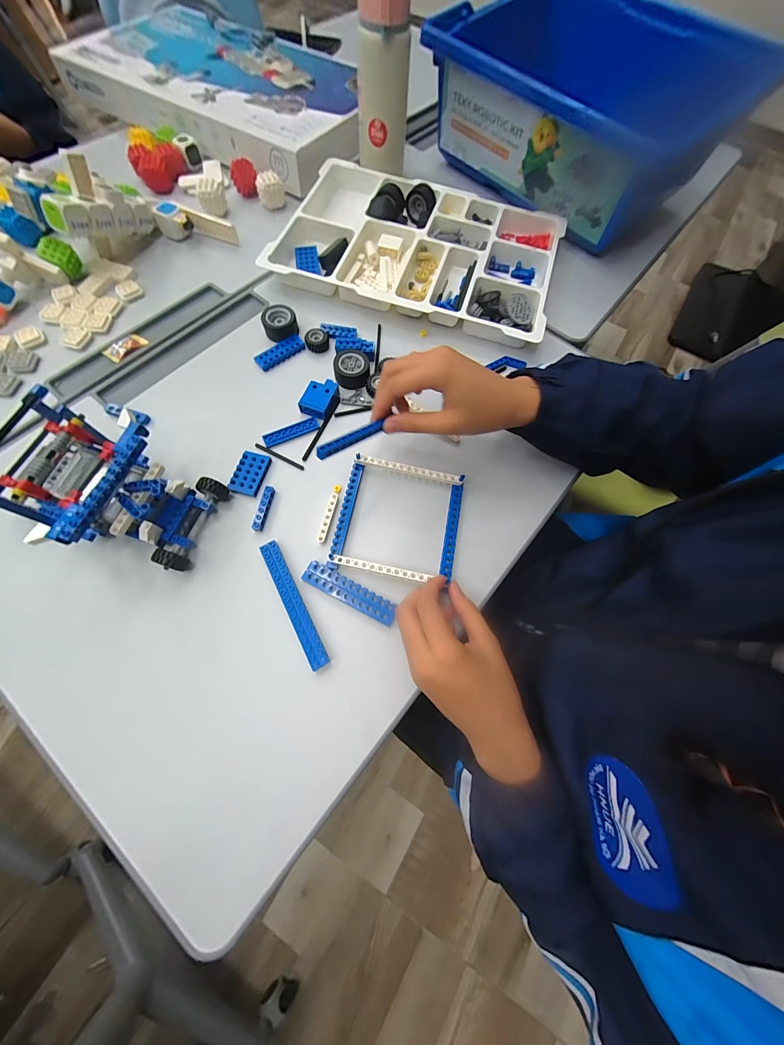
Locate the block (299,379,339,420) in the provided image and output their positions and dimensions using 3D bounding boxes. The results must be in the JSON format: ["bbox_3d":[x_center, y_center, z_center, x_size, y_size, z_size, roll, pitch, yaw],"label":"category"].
[{"bbox_3d":[-0.084,-0.145,0.387,0.033,0.014,0.044,19,69,5],"label":"block"}]

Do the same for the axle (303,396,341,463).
[{"bbox_3d":[-0.083,-0.110,0.389,0.006,0.006,0.091,22,70,6],"label":"axle"}]

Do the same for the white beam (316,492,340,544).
[{"bbox_3d":[-0.065,-0.006,0.341,0.009,0.006,0.054,13,69,2],"label":"white beam"}]

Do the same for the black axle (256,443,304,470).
[{"bbox_3d":[-0.125,-0.073,0.369,0.061,0.004,0.006,26,70,7],"label":"black axle"}]

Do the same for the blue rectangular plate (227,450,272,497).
[{"bbox_3d":[-0.152,-0.053,0.356,0.030,0.008,0.048,13,69,2],"label":"blue rectangular plate"}]

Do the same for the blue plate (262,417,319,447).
[{"bbox_3d":[-0.115,-0.104,0.379,0.062,0.006,0.019,-25,72,-12],"label":"blue plate"}]

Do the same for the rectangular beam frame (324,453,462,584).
[{"bbox_3d":[0.008,-0.004,0.341,0.122,0.019,0.120,11,74,1],"label":"rectangular beam frame"}]

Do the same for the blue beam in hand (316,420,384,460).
[{"bbox_3d":[-0.036,-0.074,0.297,0.069,0.013,0.009,-32,77,-27],"label":"blue beam in hand"}]

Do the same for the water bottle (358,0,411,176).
[{"bbox_3d":[-0.013,-0.613,0.462,0.072,0.209,0.073,2,69,-2],"label":"water bottle"}]

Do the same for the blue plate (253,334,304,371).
[{"bbox_3d":[-0.140,-0.214,0.416,0.063,0.006,0.026,-39,75,-15],"label":"blue plate"}]

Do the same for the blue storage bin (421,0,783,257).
[{"bbox_3d":[0.269,-0.618,0.491,0.287,0.125,0.411,-39,75,-16],"label":"blue storage bin"}]

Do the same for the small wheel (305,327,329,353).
[{"bbox_3d":[-0.095,-0.230,0.421,0.029,0.013,0.027,1,69,-2],"label":"small wheel"}]

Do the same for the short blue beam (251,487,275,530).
[{"bbox_3d":[-0.131,-0.014,0.341,0.010,0.009,0.046,14,69,3],"label":"short blue beam"}]

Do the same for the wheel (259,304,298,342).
[{"bbox_3d":[-0.143,-0.253,0.423,0.042,0.021,0.038,-19,71,-10],"label":"wheel"}]

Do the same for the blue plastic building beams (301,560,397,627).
[{"bbox_3d":[-0.041,0.066,0.317,0.094,0.004,0.022,27,70,8],"label":"blue plastic building beams"}]

